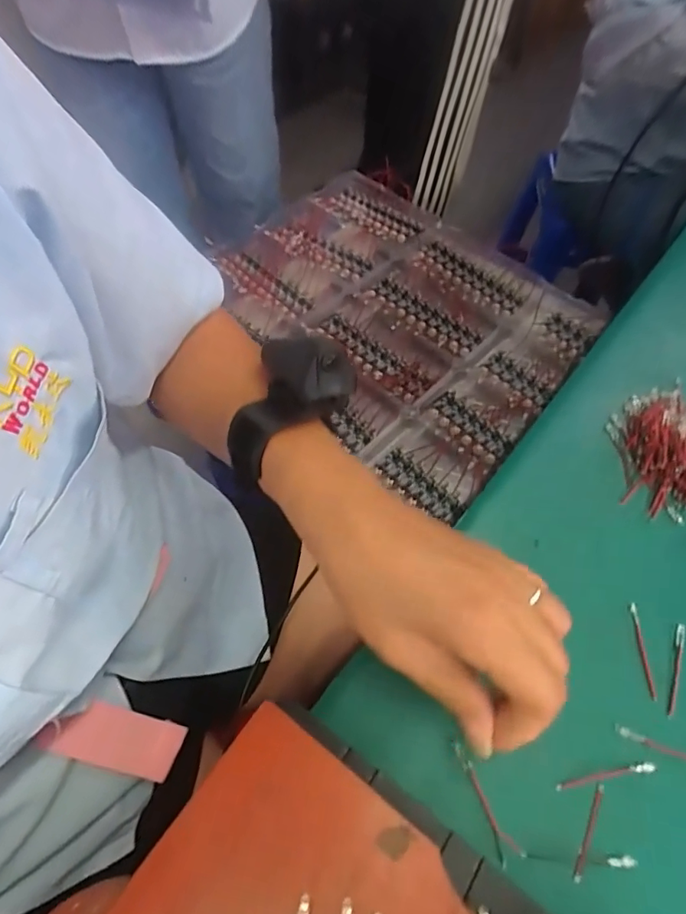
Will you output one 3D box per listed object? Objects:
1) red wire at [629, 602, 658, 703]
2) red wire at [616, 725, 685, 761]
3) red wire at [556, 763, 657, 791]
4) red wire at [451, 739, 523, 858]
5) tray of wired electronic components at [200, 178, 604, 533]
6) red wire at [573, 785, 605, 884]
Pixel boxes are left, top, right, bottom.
[{"bbox_3d":[0.161,0.104,0.266,0.004,0.004,0.049,3,61,0],"label":"red wire"},{"bbox_3d":[0.159,0.142,0.240,0.050,0.004,0.005,18,62,8],"label":"red wire"},{"bbox_3d":[0.125,0.151,0.234,0.050,0.004,0.004,-7,62,-6],"label":"red wire"},{"bbox_3d":[0.065,0.158,0.229,0.006,0.005,0.050,-24,64,-14],"label":"red wire"},{"bbox_3d":[0.058,-0.187,0.628,0.451,0.024,0.366,38,67,18],"label":"tray of wired electronic components"},{"bbox_3d":[0.112,0.169,0.223,0.004,0.004,0.040,29,64,14],"label":"red wire"}]

